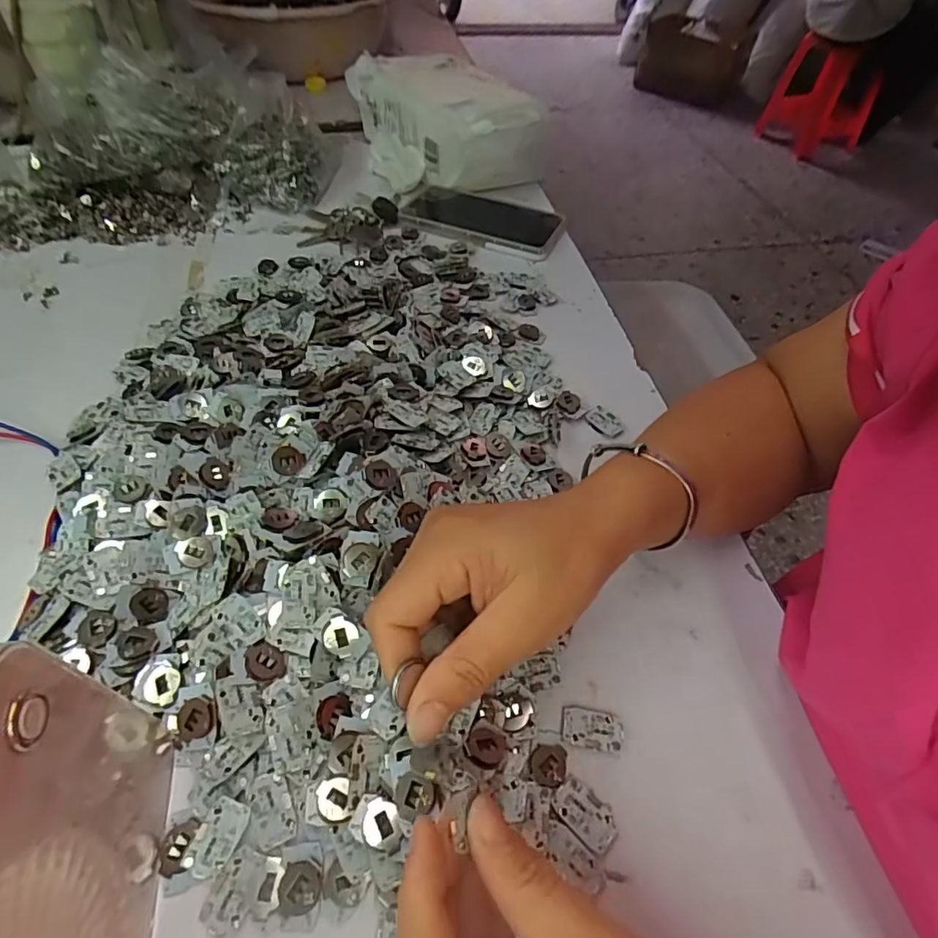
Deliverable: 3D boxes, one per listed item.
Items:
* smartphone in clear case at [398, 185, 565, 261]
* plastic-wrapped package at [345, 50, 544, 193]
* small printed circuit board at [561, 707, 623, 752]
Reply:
[{"bbox_3d":[0.013,-0.267,0.575,0.175,0.012,0.090,25,54,15],"label":"smartphone in clear case"},{"bbox_3d":[-0.031,-0.406,0.639,0.164,0.084,0.282,-15,54,-15],"label":"plastic-wrapped package"},{"bbox_3d":[0.062,0.130,0.274,0.030,0.004,0.018,8,52,4],"label":"small printed circuit board"}]

